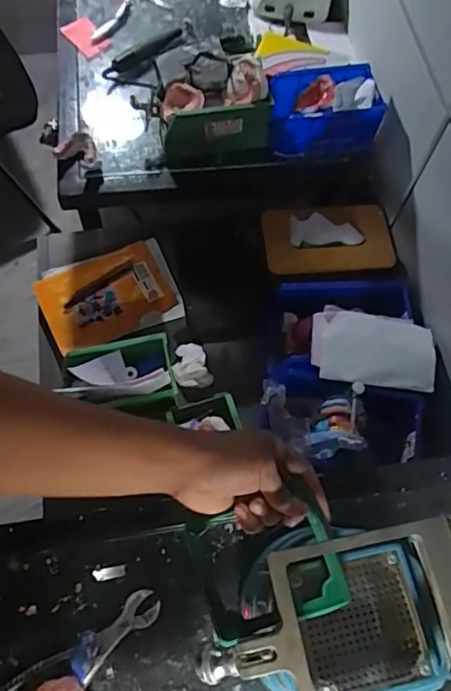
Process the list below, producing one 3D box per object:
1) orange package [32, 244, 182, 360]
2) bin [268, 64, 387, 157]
[{"bbox_3d":[-0.205,-0.083,0.930,0.207,0.025,0.151,-25,73,-12],"label":"orange package"},{"bbox_3d":[0.150,-0.361,0.857,0.164,0.092,0.109,-11,67,-7],"label":"bin"}]

